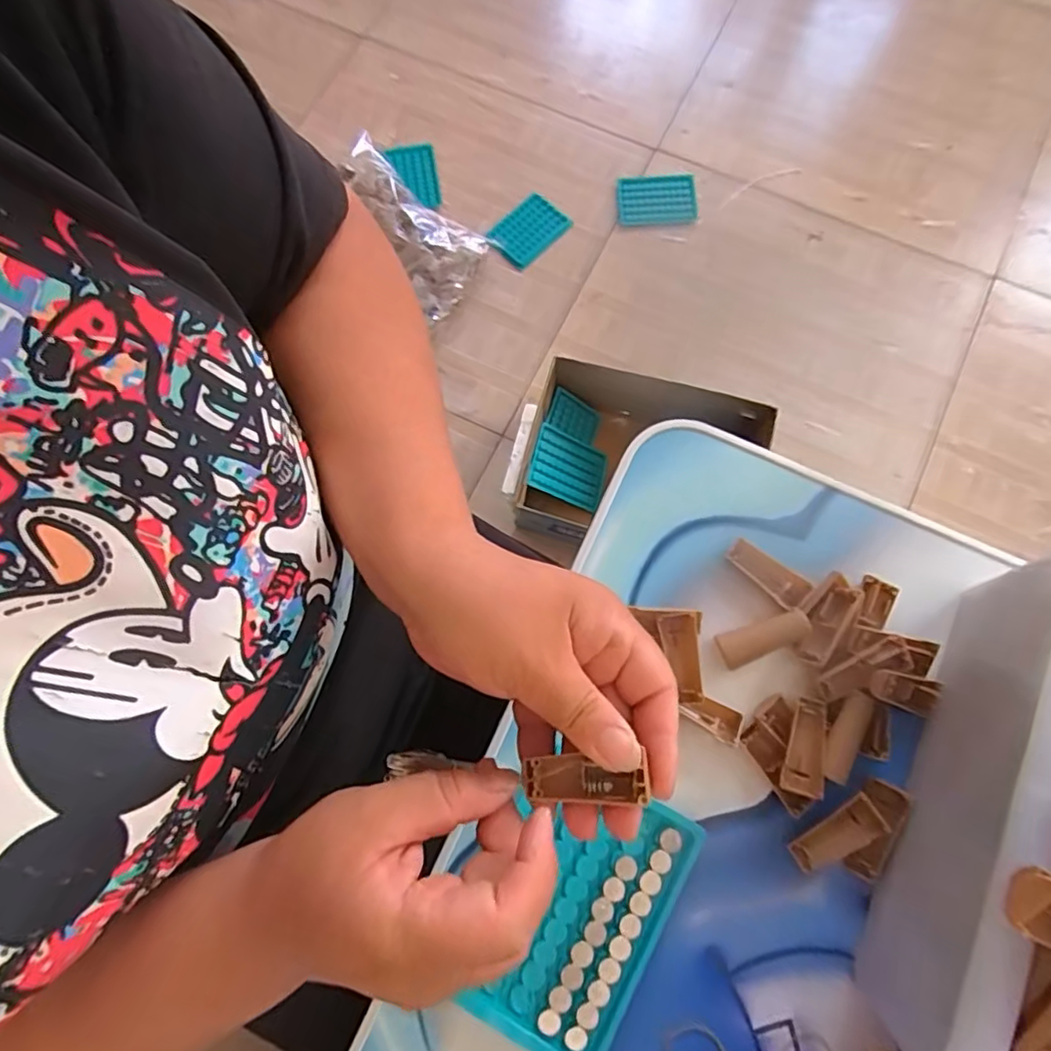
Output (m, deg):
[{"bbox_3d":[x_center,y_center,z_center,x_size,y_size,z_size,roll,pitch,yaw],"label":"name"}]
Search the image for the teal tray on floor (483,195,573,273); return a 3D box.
[{"bbox_3d":[0.004,-0.502,1.020,0.098,0.015,0.133,42,80,7],"label":"teal tray on floor"}]

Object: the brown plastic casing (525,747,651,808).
[{"bbox_3d":[0.024,0.102,0.237,0.049,0.007,0.017,-4,77,22],"label":"brown plastic casing"}]

